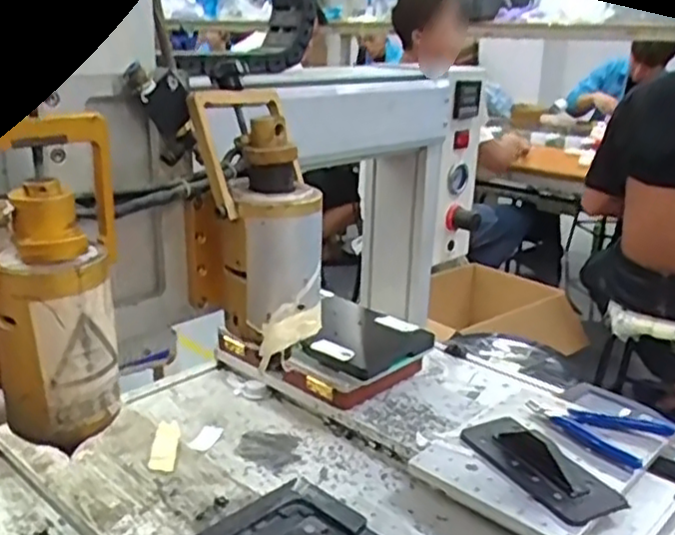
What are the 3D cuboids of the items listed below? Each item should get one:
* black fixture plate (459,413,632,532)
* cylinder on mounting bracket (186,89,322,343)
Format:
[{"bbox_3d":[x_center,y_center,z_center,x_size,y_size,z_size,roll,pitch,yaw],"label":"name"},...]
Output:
[{"bbox_3d":[0.171,0.162,0.598,0.065,0.020,0.143,-12,23,-28],"label":"black fixture plate"},{"bbox_3d":[-0.062,-0.040,0.513,0.095,0.159,0.097,-4,19,-15],"label":"cylinder on mounting bracket"}]

